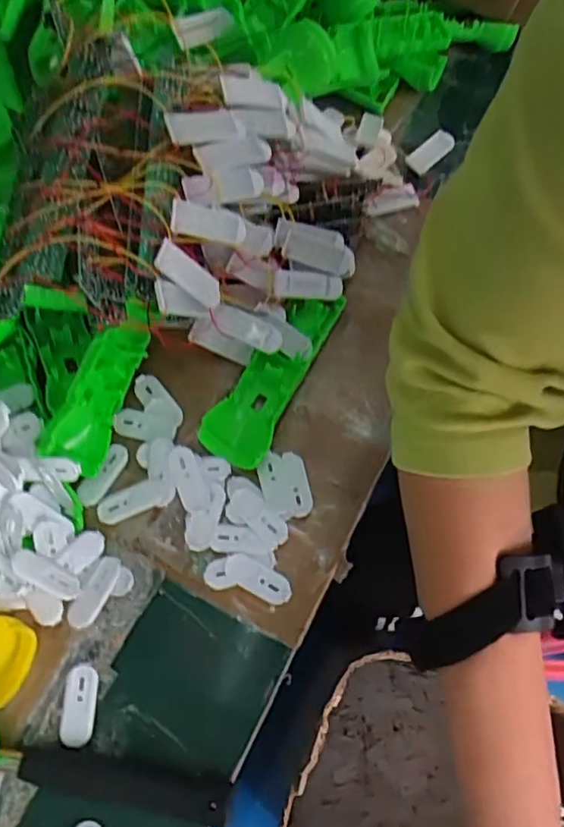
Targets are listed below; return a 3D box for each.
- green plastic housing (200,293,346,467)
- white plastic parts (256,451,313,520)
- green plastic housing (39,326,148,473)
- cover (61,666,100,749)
[{"bbox_3d":[-0.005,-0.033,0.461,0.048,0.026,0.157,26,70,10],"label":"green plastic housing"},{"bbox_3d":[0.002,0.052,0.439,0.034,0.006,0.050,-12,68,-5],"label":"white plastic parts"},{"bbox_3d":[-0.126,-0.013,0.414,0.030,0.047,0.105,22,83,9],"label":"green plastic housing"},{"bbox_3d":[-0.130,0.188,0.387,0.020,0.006,0.048,8,78,-9],"label":"cover"}]

